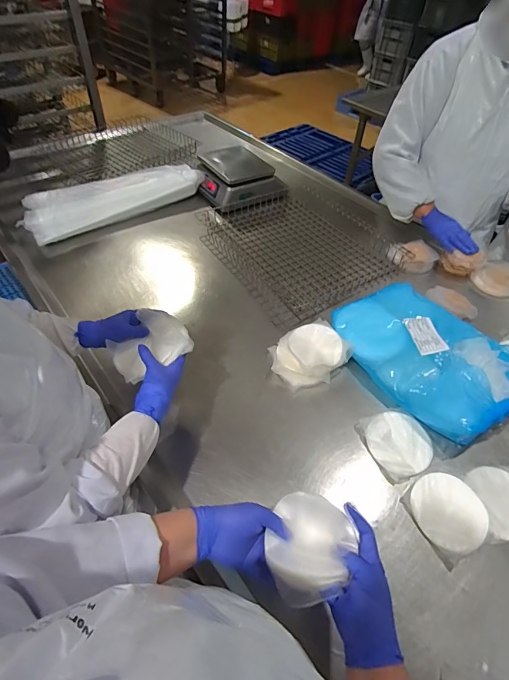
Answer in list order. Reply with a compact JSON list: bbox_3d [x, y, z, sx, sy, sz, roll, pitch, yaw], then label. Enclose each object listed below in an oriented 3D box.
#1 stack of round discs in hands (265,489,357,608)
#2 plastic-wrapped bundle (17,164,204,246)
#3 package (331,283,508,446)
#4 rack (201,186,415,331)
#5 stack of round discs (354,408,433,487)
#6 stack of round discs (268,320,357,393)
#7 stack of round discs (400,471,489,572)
[{"bbox_3d":[0.072,0.260,0.484,0.112,0.021,0.121,-16,53,-14],"label":"stack of round discs in hands"},{"bbox_3d":[-0.451,-0.461,1.213,0.564,0.082,0.192,-28,57,-22],"label":"plastic-wrapped bundle"},{"bbox_3d":[0.377,0.018,0.811,0.257,0.080,0.390,-26,56,-21],"label":"package"},{"bbox_3d":[0.144,-0.293,1.127,0.503,0.029,0.502,-27,56,-22],"label":"rack"},{"bbox_3d":[0.279,0.200,0.725,0.122,0.014,0.129,-19,54,-17],"label":"stack of round discs"},{"bbox_3d":[0.126,0.032,0.850,0.169,0.061,0.133,-31,58,-24],"label":"stack of round discs"},{"bbox_3d":[0.337,0.300,0.651,0.118,0.025,0.127,-24,55,-20],"label":"stack of round discs"}]

